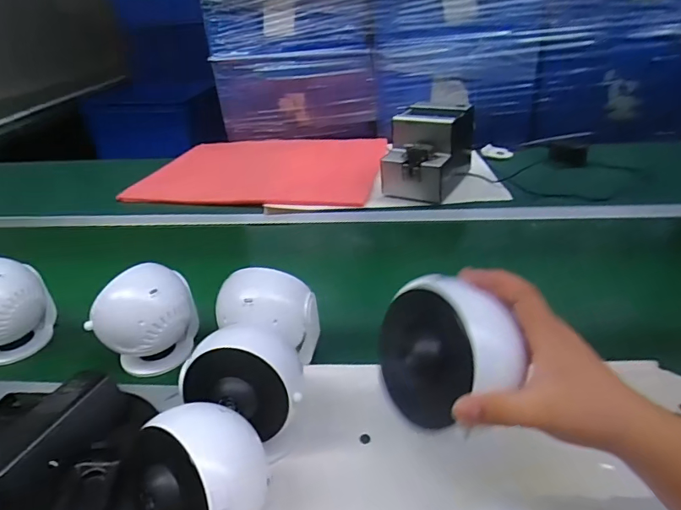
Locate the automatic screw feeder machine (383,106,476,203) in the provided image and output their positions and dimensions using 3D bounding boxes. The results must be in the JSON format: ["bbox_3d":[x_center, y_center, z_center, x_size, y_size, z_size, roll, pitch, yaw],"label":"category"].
[{"bbox_3d":[0.176,-0.209,0.943,0.125,0.142,0.186,14,37,27],"label":"automatic screw feeder machine"}]

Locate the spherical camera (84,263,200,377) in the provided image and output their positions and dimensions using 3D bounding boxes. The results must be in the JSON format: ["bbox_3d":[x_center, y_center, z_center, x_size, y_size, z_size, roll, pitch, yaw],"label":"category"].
[{"bbox_3d":[-0.230,0.078,0.557,0.087,0.132,0.087,-1,32,6],"label":"spherical camera"}]

